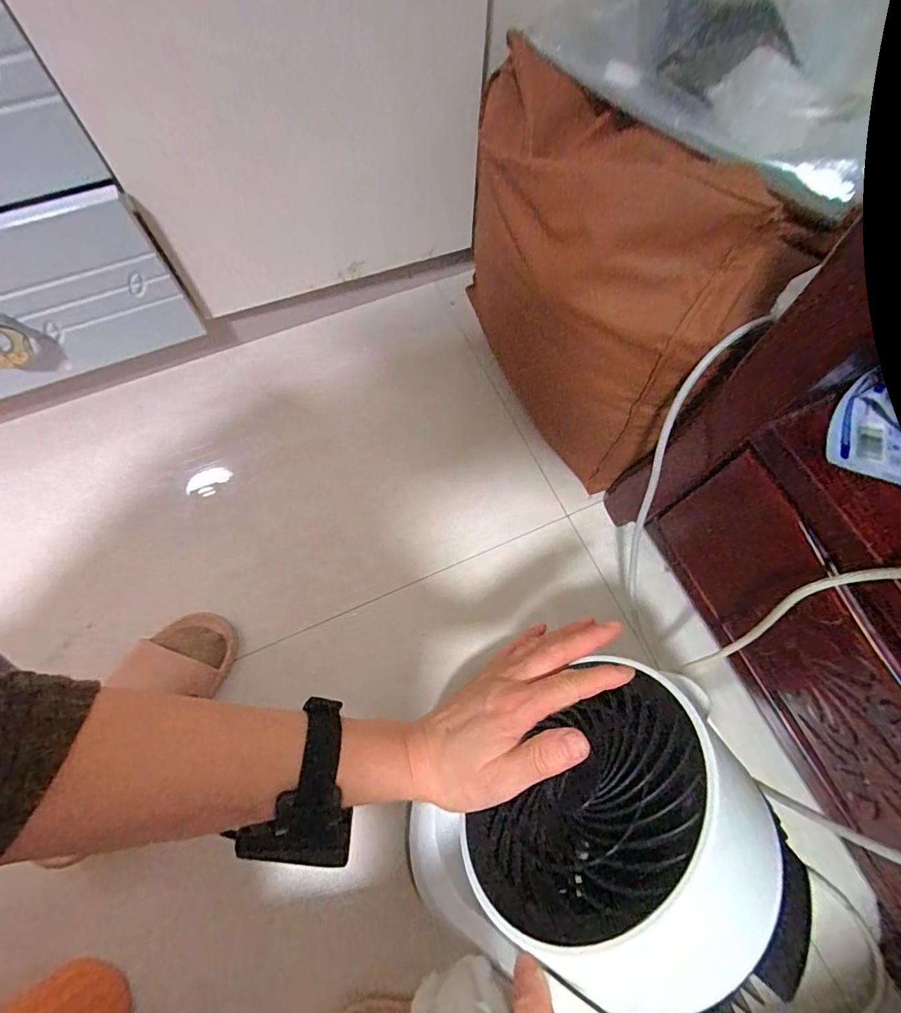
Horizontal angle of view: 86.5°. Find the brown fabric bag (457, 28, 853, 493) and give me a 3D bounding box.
[{"bbox_3d":[0.139,-0.272,0.590,0.123,0.392,0.429,-18,70,-8],"label":"brown fabric bag"}]

